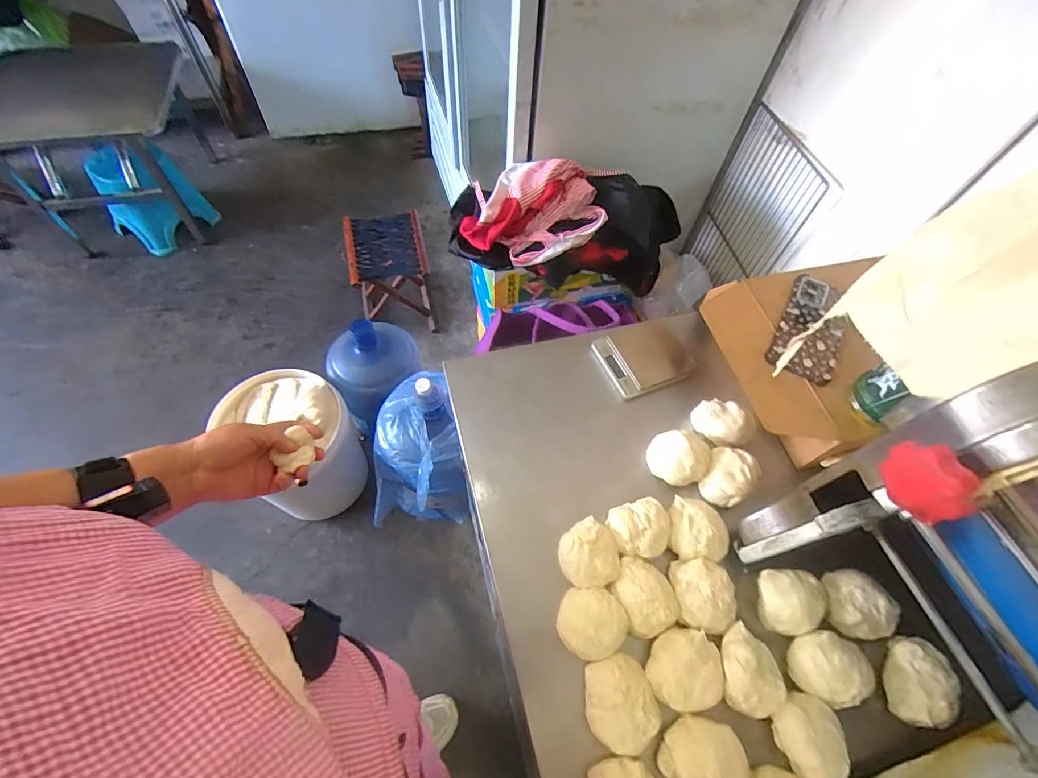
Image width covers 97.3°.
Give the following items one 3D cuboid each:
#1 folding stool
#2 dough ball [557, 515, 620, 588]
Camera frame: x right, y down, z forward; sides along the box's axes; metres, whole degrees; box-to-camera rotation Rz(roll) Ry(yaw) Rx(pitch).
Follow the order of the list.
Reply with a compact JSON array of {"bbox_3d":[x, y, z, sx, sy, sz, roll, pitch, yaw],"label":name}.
[{"bbox_3d":[-0.441,-0.391,1.579,0.245,0.320,0.261,-14,61,-12],"label":"folding stool"},{"bbox_3d":[0.077,0.183,0.506,0.064,0.037,0.068,2,59,-3],"label":"dough ball"}]

